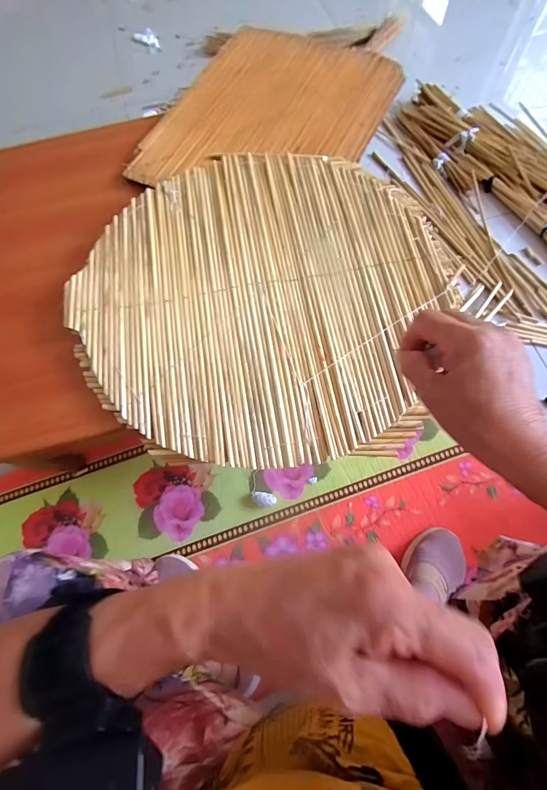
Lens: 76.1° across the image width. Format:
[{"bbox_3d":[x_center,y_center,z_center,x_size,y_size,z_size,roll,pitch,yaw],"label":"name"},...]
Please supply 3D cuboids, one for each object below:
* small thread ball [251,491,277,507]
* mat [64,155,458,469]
[{"bbox_3d":[-0.018,0.203,0.681,0.049,0.012,0.026,5,71,4],"label":"small thread ball"},{"bbox_3d":[-0.024,-0.167,0.554,0.527,0.029,0.528,-1,71,2],"label":"mat"}]

